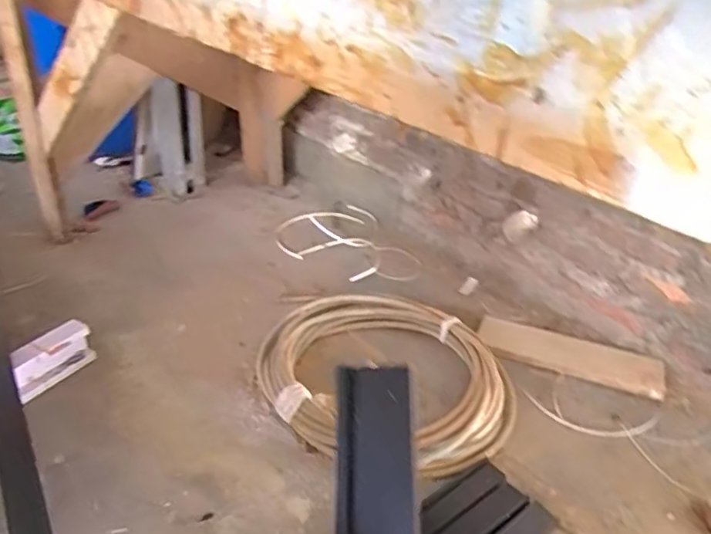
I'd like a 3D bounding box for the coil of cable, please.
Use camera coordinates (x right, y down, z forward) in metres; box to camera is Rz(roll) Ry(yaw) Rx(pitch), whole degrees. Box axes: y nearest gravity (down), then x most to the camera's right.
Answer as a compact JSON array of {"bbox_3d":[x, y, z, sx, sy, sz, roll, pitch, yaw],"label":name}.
[{"bbox_3d":[0.044,0.188,1.126,0.409,0.054,0.488,-11,35,-21],"label":"coil of cable"}]

